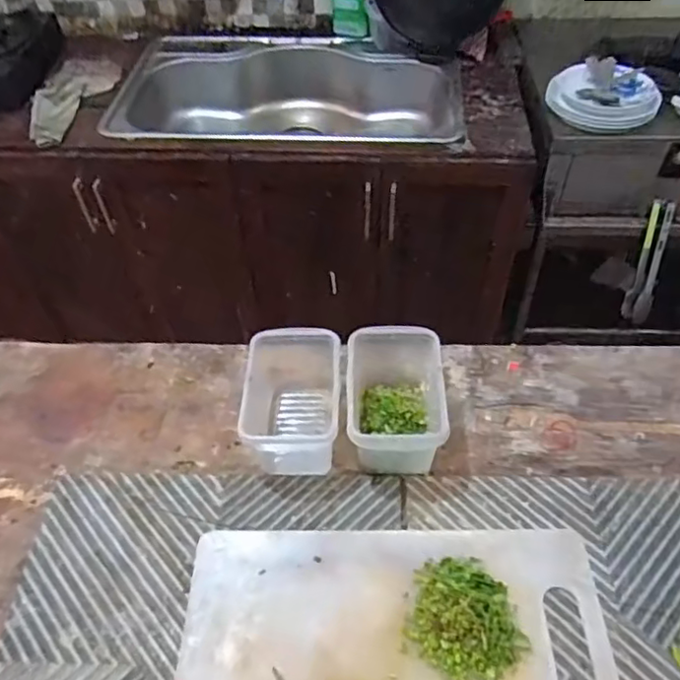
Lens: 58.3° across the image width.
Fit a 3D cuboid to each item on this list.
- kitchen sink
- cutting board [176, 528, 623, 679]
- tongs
[{"bbox_3d":[-0.114,-0.556,1.560,0.819,0.220,0.521,3,50,6],"label":"kitchen sink"},{"bbox_3d":[0.050,0.291,0.557,0.393,0.018,0.243,-1,51,2],"label":"cutting board"},{"bbox_3d":[0.687,-0.170,1.357,0.056,0.275,0.018,8,24,11],"label":"tongs"}]

